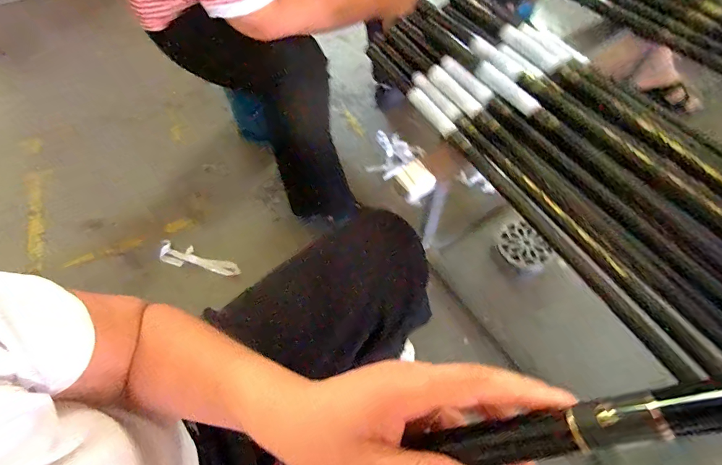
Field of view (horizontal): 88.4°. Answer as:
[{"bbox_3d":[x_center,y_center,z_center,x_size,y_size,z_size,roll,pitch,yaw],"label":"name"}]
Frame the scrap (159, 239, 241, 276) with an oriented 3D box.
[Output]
[{"bbox_3d":[-0.416,0.071,0.968,0.222,0.029,0.057,10,63,7],"label":"scrap"}]

